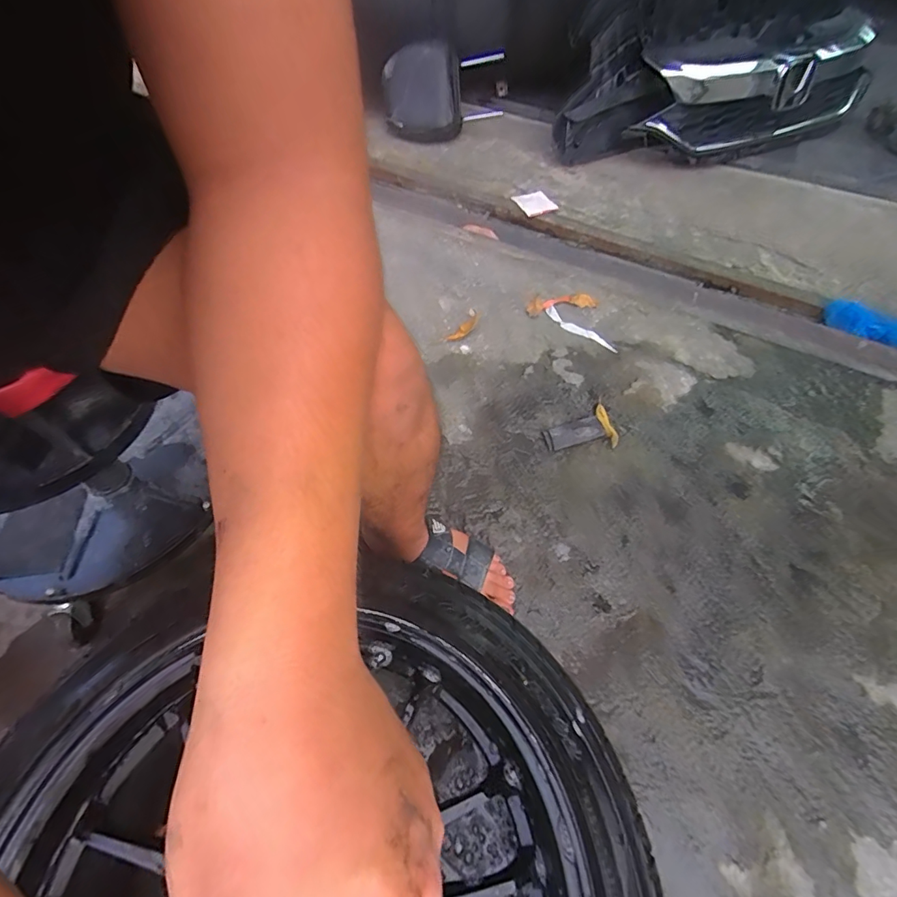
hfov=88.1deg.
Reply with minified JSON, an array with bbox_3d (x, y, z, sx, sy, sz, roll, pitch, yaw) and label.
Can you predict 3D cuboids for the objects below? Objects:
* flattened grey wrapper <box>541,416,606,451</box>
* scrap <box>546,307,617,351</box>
[{"bbox_3d":[0.232,-0.029,0.849,0.116,0.017,0.045,-16,62,-13],"label":"flattened grey wrapper"},{"bbox_3d":[0.284,-0.258,1.009,0.033,0.013,0.179,-39,65,-22],"label":"scrap"}]

